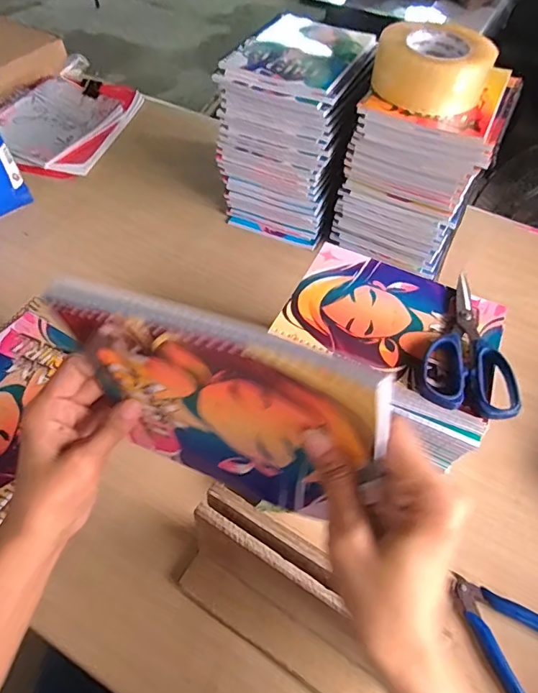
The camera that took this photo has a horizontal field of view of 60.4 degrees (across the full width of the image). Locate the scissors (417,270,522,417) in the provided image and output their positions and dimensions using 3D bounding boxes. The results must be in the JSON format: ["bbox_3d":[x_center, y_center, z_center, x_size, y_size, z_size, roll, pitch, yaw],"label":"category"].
[{"bbox_3d":[0.181,-0.008,0.417,0.078,0.011,0.159,14,52,7],"label":"scissors"}]

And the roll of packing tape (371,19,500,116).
[{"bbox_3d":[0.189,-0.326,0.538,0.128,0.055,0.118,21,54,12],"label":"roll of packing tape"}]

